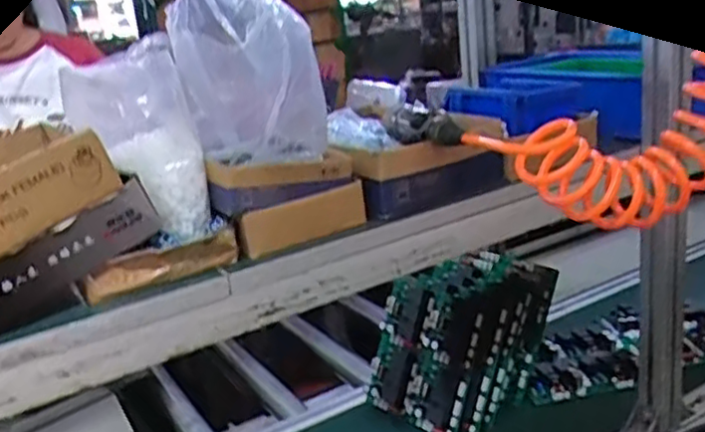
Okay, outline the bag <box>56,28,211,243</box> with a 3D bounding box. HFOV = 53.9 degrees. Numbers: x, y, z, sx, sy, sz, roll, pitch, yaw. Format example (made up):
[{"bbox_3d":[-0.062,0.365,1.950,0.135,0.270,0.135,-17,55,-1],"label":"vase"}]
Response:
[{"bbox_3d":[-0.194,-0.066,0.627,0.108,0.157,0.098,-11,19,-17],"label":"bag"}]

